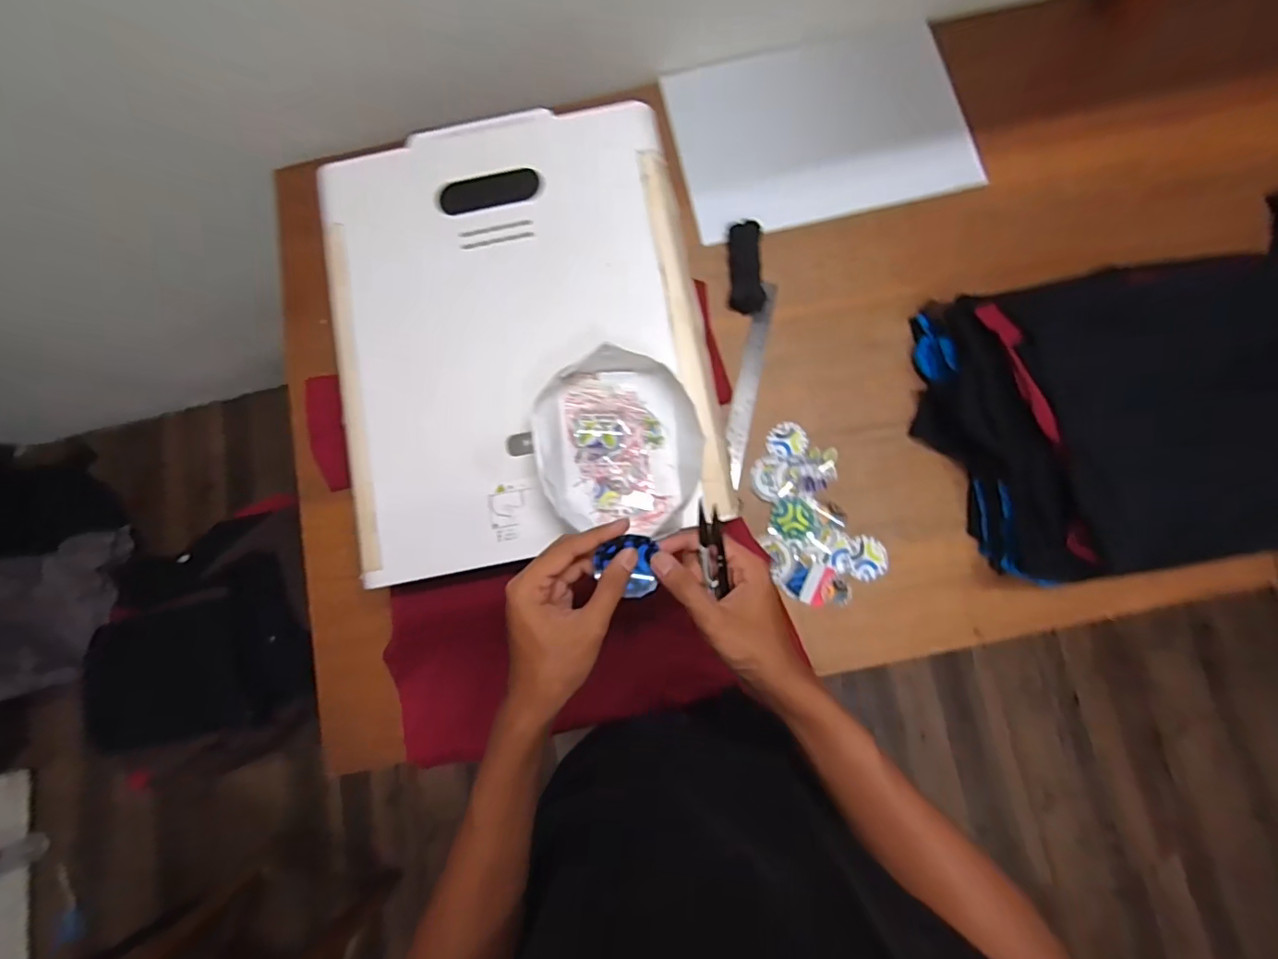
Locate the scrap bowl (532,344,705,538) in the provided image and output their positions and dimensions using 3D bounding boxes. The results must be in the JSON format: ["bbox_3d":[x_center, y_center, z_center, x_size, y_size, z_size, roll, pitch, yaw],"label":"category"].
[{"bbox_3d":[-0.019,-0.033,0.559,0.163,0.042,0.190,-21,81,-1],"label":"scrap bowl"}]

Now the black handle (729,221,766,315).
[{"bbox_3d":[0.149,-0.293,0.765,0.043,0.030,0.120,-1,81,2],"label":"black handle"}]

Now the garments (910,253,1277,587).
[{"bbox_3d":[0.633,-0.081,0.657,0.517,0.143,0.352,-6,81,1],"label":"garments"}]

